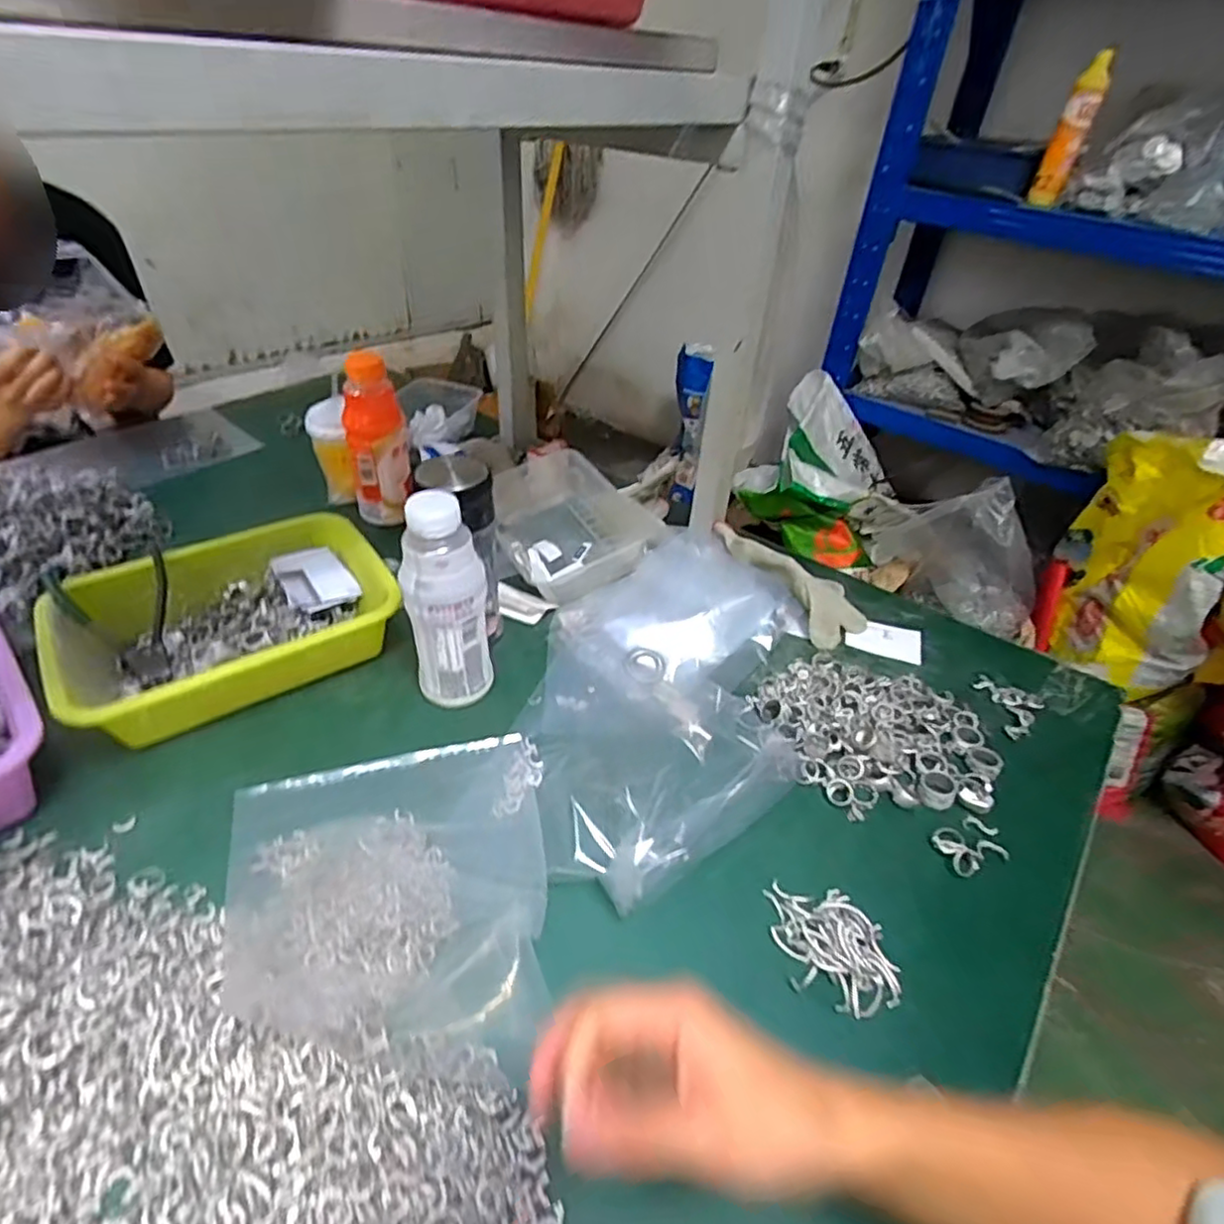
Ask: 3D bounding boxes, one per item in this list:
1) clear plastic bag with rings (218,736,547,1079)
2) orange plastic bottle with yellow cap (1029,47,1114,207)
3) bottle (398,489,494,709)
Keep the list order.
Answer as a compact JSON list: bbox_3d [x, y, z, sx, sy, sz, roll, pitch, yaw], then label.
[{"bbox_3d":[-0.155,0.179,0.446,0.222,0.045,0.241,-6,40,-11],"label":"clear plastic bag with rings"},{"bbox_3d":[0.973,-1.017,1.407,0.064,0.257,0.077,22,43,22],"label":"orange plastic bottle with yellow cap"},{"bbox_3d":[-0.136,-0.003,0.553,0.055,0.186,0.055,18,41,17],"label":"bottle"}]

